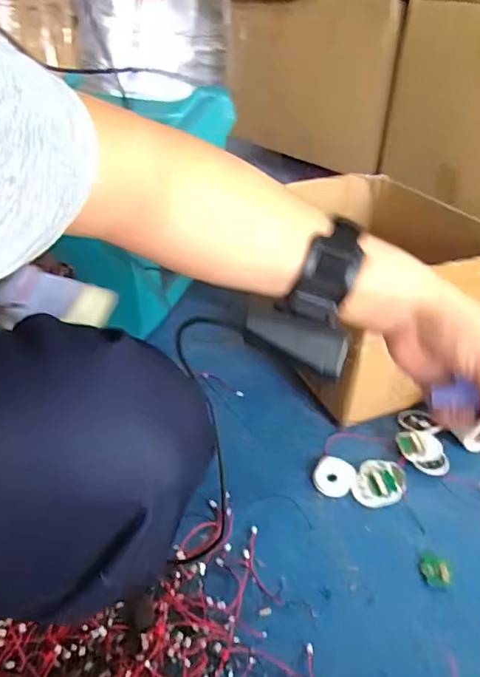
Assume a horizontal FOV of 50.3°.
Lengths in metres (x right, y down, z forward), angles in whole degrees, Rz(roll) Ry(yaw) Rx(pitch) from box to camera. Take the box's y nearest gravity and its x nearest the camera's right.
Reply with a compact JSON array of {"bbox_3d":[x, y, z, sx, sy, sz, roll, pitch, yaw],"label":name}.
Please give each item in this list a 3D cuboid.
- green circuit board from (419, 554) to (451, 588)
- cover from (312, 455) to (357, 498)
[{"bbox_3d":[0.225,0.265,0.587,0.032,0.008,0.039,6,36,6],"label":"green circuit board"},{"bbox_3d":[0.129,0.184,0.696,0.056,0.008,0.062,7,37,8],"label":"cover"}]

